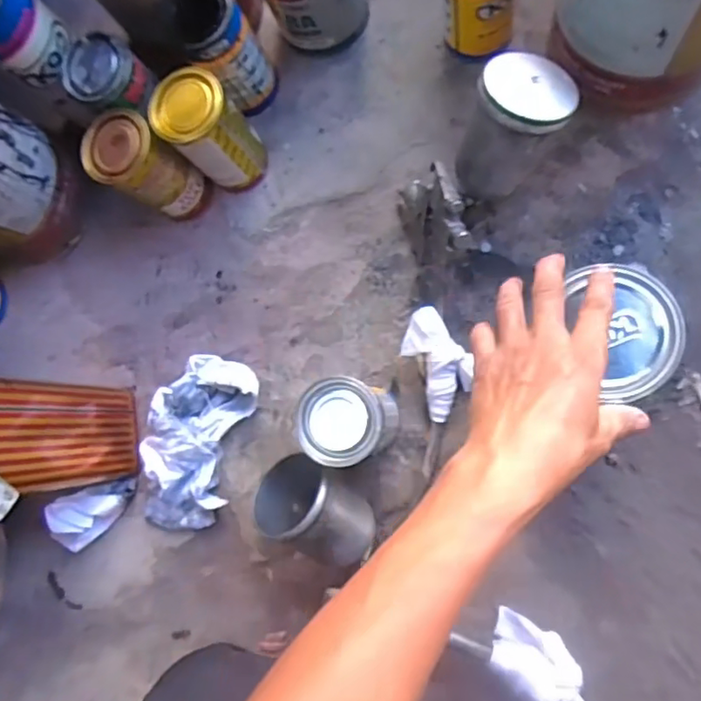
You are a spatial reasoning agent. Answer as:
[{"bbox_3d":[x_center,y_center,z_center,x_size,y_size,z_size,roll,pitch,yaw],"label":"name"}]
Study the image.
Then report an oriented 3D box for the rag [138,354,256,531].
[{"bbox_3d":[-0.174,0.100,0.635,0.110,0.041,0.193,17,88,13],"label":"rag"}]

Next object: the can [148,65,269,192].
[{"bbox_3d":[-0.143,-0.226,0.621,0.076,0.131,0.075,-1,84,12],"label":"can"}]

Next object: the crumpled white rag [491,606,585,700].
[{"bbox_3d":[0.184,0.305,0.540,0.062,0.049,0.142,-38,77,6],"label":"crumpled white rag"}]

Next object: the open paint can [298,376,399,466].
[{"bbox_3d":[0.001,0.065,0.560,0.078,0.132,0.076,11,86,14],"label":"open paint can"}]

